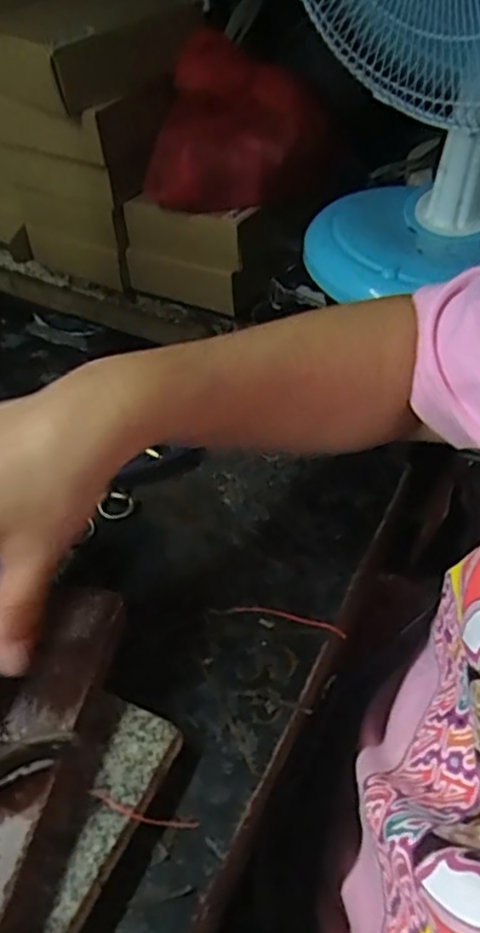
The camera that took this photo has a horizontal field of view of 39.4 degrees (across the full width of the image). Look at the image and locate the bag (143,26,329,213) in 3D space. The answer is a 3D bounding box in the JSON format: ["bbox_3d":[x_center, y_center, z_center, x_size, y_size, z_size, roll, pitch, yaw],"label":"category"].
[{"bbox_3d":[-0.005,-0.468,0.922,0.189,0.180,0.224,19,48,17],"label":"bag"}]

